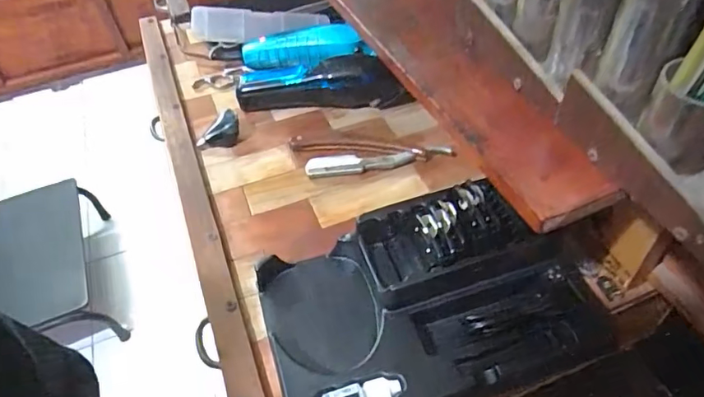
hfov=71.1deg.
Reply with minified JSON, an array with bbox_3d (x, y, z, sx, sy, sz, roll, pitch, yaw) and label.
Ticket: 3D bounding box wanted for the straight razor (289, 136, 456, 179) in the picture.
[{"bbox_3d":[0.016,-0.035,0.456,0.150,0.008,0.044,5,50,8],"label":"straight razor"}]

